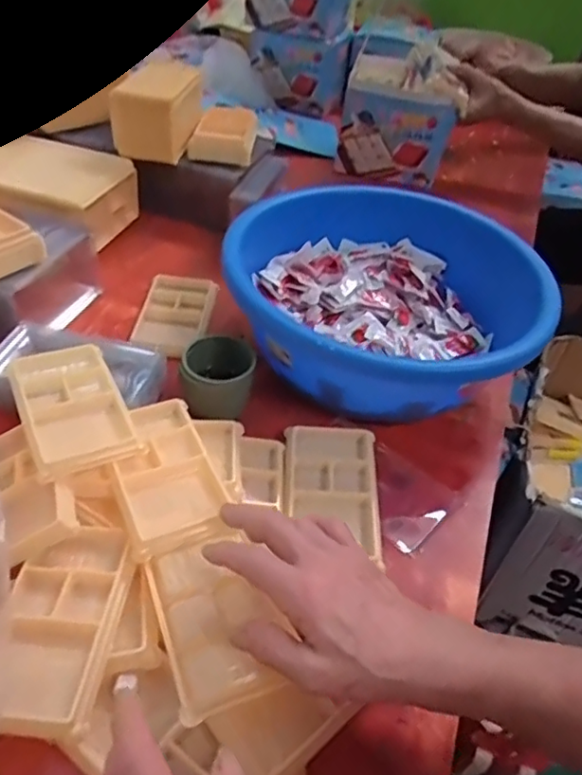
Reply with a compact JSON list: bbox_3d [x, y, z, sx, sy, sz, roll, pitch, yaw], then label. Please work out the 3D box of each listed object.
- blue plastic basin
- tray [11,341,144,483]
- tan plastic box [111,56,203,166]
[{"bbox_3d":[0.092,-0.080,0.605,0.285,0.126,0.288,4,43,-4],"label":"blue plastic basin"},{"bbox_3d":[-0.177,0.016,0.480,0.076,0.017,0.127,-17,49,-24],"label":"tray"},{"bbox_3d":[-0.175,-0.368,0.791,0.091,0.104,0.136,9,43,1],"label":"tan plastic box"}]

